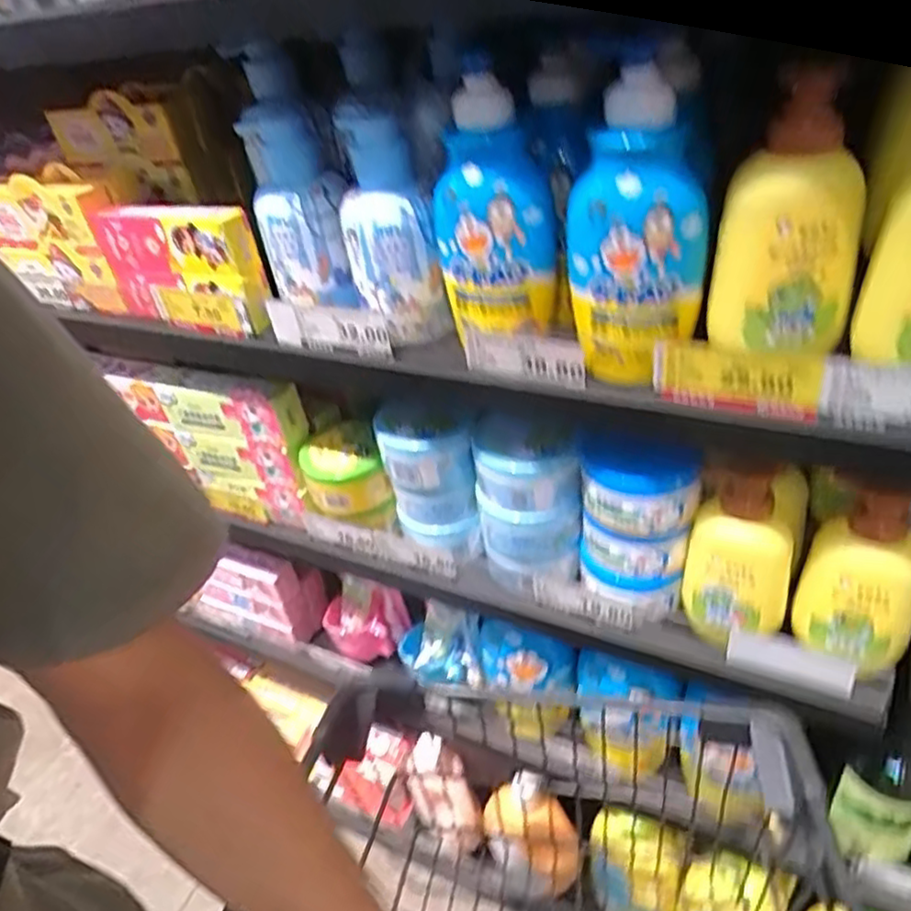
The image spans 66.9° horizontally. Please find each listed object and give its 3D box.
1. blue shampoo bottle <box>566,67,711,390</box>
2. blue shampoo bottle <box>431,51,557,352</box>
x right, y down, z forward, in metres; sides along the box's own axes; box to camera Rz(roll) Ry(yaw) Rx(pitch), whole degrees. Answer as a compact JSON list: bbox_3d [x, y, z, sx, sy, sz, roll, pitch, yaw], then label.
[{"bbox_3d":[0.108,-0.132,0.414,0.079,0.174,0.071,1,38,11],"label":"blue shampoo bottle"},{"bbox_3d":[0.024,-0.162,0.452,0.073,0.157,0.063,-5,37,3],"label":"blue shampoo bottle"}]

